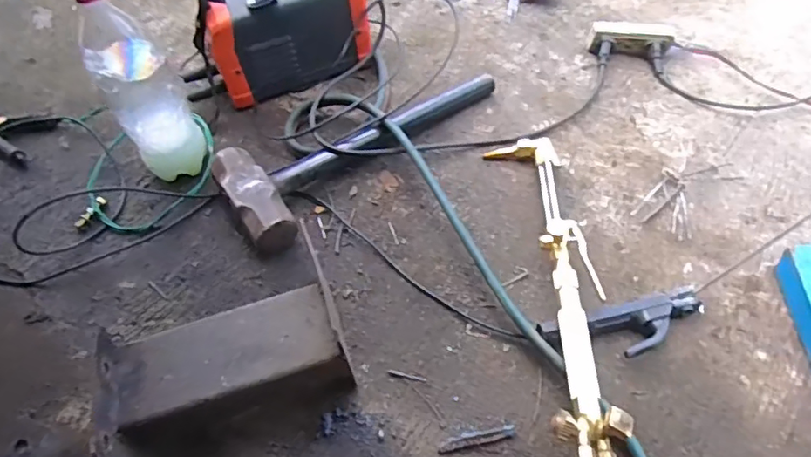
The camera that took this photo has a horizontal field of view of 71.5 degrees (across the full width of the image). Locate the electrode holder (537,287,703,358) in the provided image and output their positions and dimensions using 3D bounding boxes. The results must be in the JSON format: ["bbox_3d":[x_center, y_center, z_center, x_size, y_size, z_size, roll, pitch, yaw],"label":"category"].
[{"bbox_3d":[0.256,0.115,0.649,0.195,0.031,0.060,-15,58,-3],"label":"electrode holder"}]

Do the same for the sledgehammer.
[{"bbox_3d":[-0.069,-0.142,0.830,0.437,0.067,0.160,-37,61,-19],"label":"sledgehammer"}]

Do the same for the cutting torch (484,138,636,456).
[{"bbox_3d":[0.185,0.066,0.656,0.104,0.082,0.488,-6,56,1],"label":"cutting torch"}]

